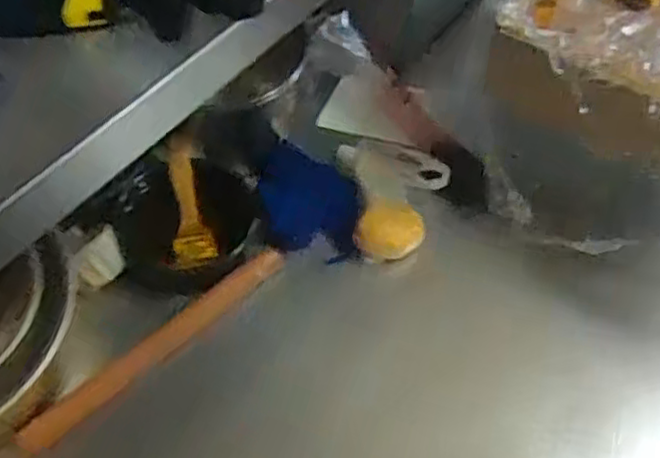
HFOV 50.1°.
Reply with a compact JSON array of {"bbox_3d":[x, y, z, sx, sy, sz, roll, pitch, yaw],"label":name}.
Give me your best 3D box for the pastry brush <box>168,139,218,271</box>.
[{"bbox_3d":[-0.143,-0.026,0.710,0.043,0.010,0.126,-8,101,-8],"label":"pastry brush"}]

